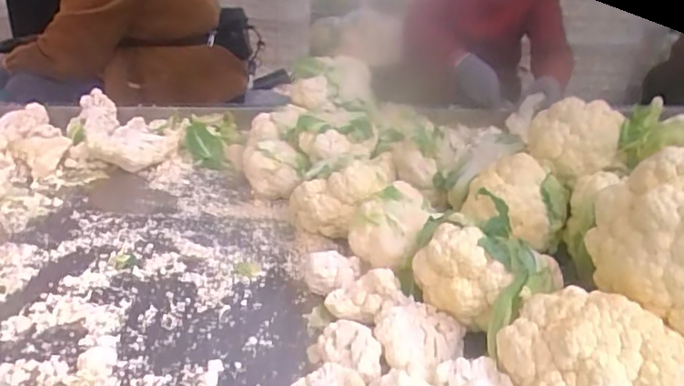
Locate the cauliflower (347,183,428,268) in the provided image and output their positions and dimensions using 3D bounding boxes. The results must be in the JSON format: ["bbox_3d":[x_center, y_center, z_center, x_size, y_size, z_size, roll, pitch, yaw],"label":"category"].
[{"bbox_3d":[0.072,0.044,0.776,0.100,0.078,0.118,15,28,26],"label":"cauliflower"}]

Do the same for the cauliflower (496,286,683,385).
[{"bbox_3d":[0.227,0.148,0.513,0.142,0.087,0.114,-1,25,-6],"label":"cauliflower"}]

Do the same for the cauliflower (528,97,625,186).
[{"bbox_3d":[0.336,-0.080,0.821,0.119,0.100,0.089,13,27,22],"label":"cauliflower"}]

